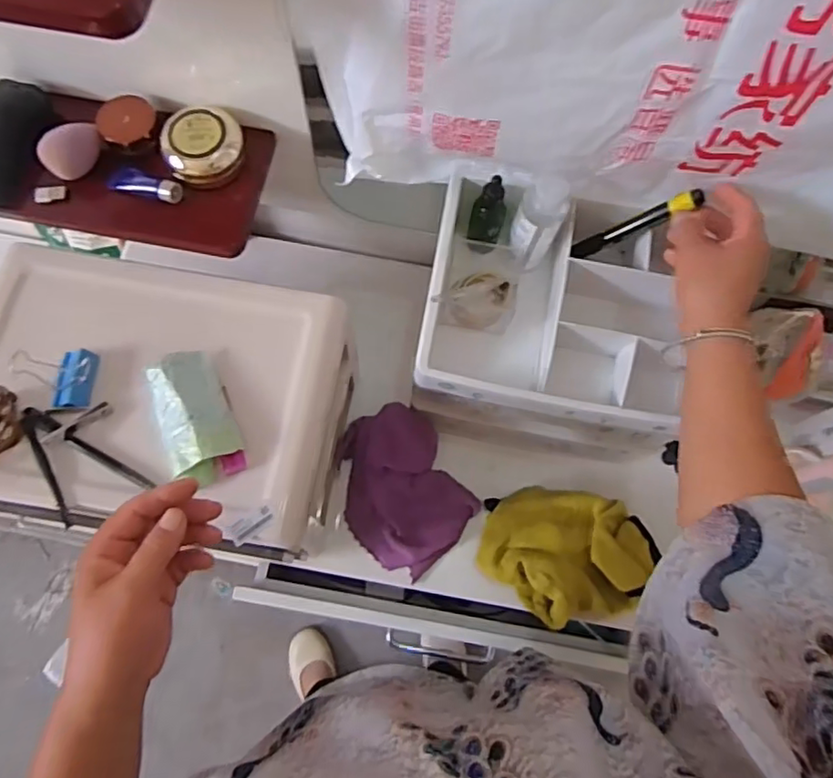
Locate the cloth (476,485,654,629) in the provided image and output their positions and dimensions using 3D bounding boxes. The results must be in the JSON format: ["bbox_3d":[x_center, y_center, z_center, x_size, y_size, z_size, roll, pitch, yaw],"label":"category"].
[{"bbox_3d":[0.162,0.180,0.652,0.179,0.042,0.145,18,74,5],"label":"cloth"}]

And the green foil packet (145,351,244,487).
[{"bbox_3d":[-0.189,0.022,0.508,0.057,0.027,0.109,-25,75,-7],"label":"green foil packet"}]

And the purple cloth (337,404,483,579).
[{"bbox_3d":[-0.019,0.111,0.677,0.133,0.033,0.174,-32,76,-9],"label":"purple cloth"}]

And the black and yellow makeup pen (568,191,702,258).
[{"bbox_3d":[0.202,-0.152,0.557,0.120,0.019,0.015,-22,70,35],"label":"black and yellow makeup pen"}]

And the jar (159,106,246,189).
[{"bbox_3d":[-0.191,-0.218,0.538,0.067,0.040,0.060,-25,75,-7],"label":"jar"}]

